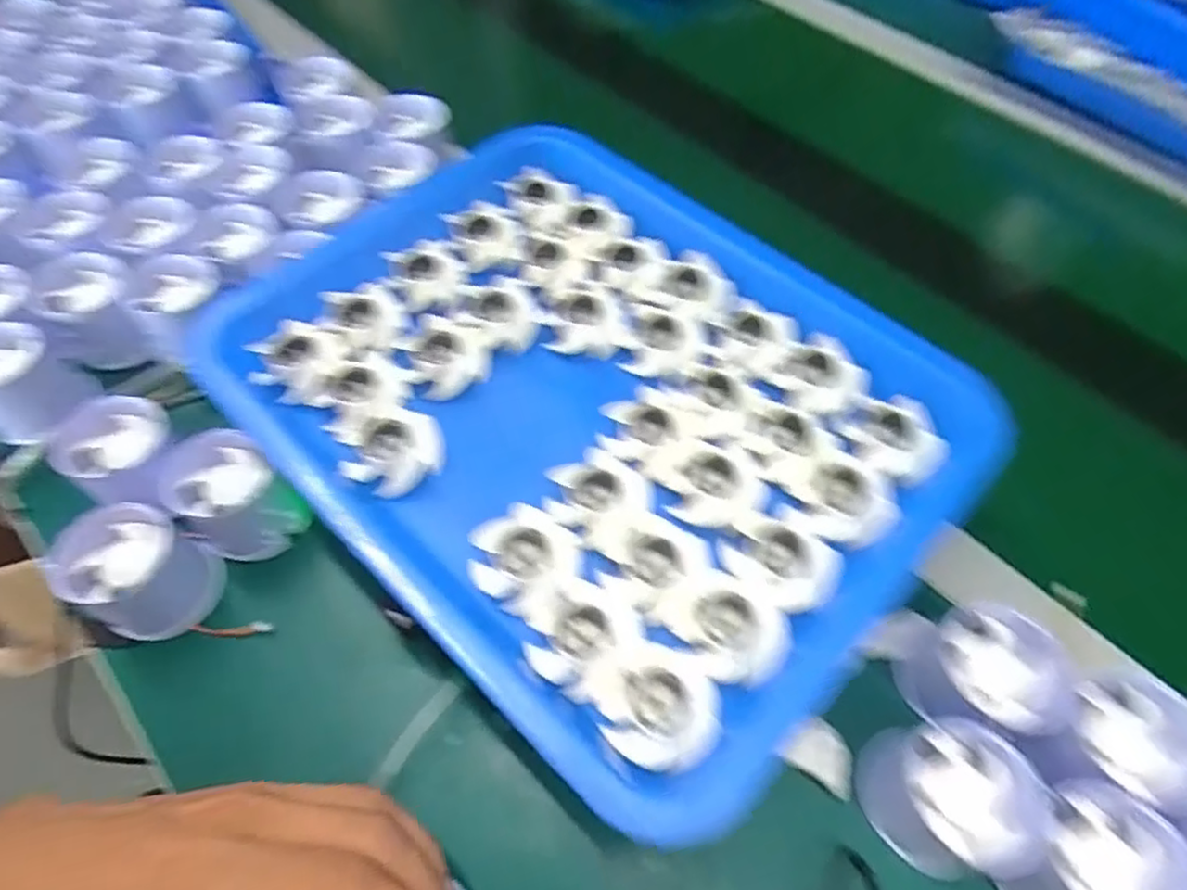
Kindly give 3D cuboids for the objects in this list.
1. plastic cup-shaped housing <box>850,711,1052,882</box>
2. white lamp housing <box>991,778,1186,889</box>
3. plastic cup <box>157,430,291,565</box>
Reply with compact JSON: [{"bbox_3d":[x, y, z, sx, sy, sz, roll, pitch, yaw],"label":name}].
[{"bbox_3d":[0.154,0.153,0.289,0.059,0.047,0.056,-9,59,-7],"label":"plastic cup-shaped housing"},{"bbox_3d":[0.208,0.177,0.277,0.052,0.051,0.055,1,59,-1],"label":"white lamp housing"},{"bbox_3d":[-0.195,0.029,0.361,0.052,0.047,0.056,-37,67,-21],"label":"plastic cup"}]

